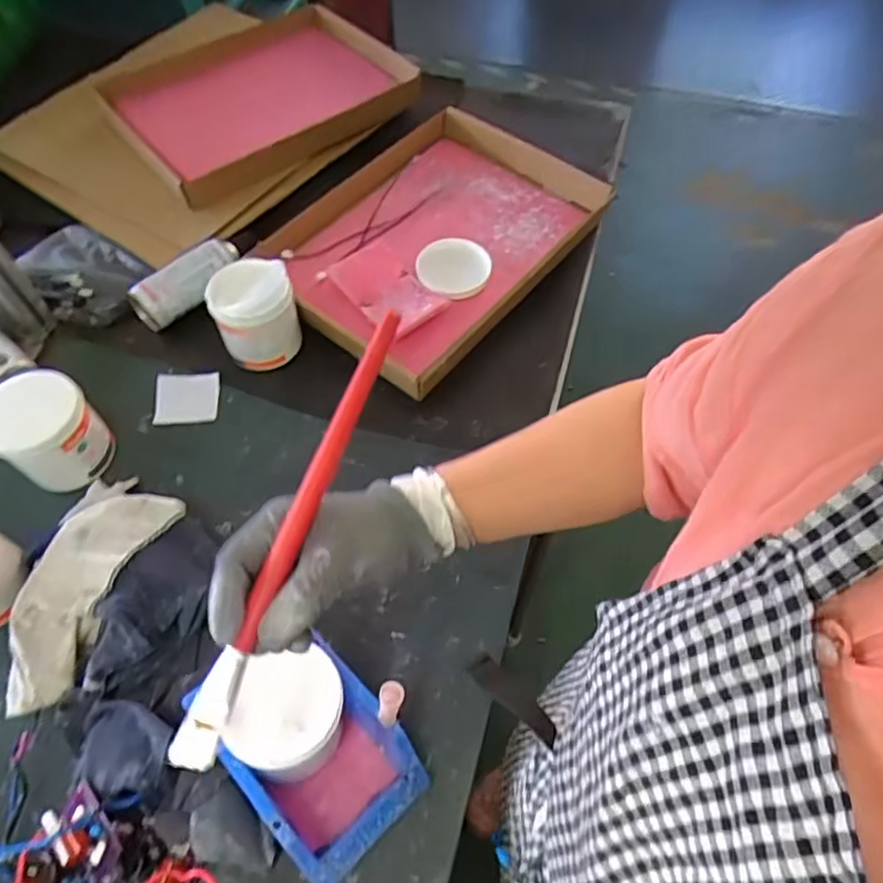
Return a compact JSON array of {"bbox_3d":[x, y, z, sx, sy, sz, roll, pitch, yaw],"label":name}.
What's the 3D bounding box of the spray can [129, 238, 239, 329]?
[{"bbox_3d":[-0.329,-0.207,0.817,0.151,0.050,0.055,-43,67,-7],"label":"spray can"}]

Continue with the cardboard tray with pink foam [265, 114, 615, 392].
[{"bbox_3d":[-0.017,-0.297,0.883,0.354,0.083,0.431,38,65,20],"label":"cardboard tray with pink foam"}]

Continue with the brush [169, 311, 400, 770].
[{"bbox_3d":[-0.085,0.050,0.367,0.022,0.014,0.274,22,81,12],"label":"brush"}]

